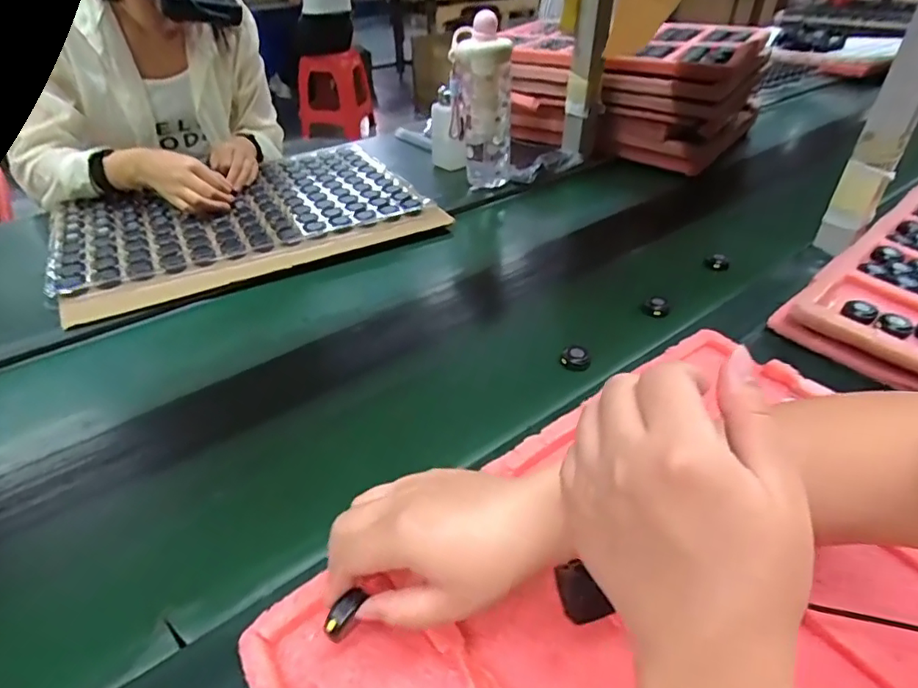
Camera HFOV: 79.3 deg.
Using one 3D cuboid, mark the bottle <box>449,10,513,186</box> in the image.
[{"bbox_3d":[0.033,-0.371,0.872,0.095,0.232,0.067,-5,37,-6],"label":"bottle"}]

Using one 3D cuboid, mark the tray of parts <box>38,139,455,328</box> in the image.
[{"bbox_3d":[-0.323,-0.209,0.835,0.500,0.017,0.374,-21,42,-25],"label":"tray of parts"}]

